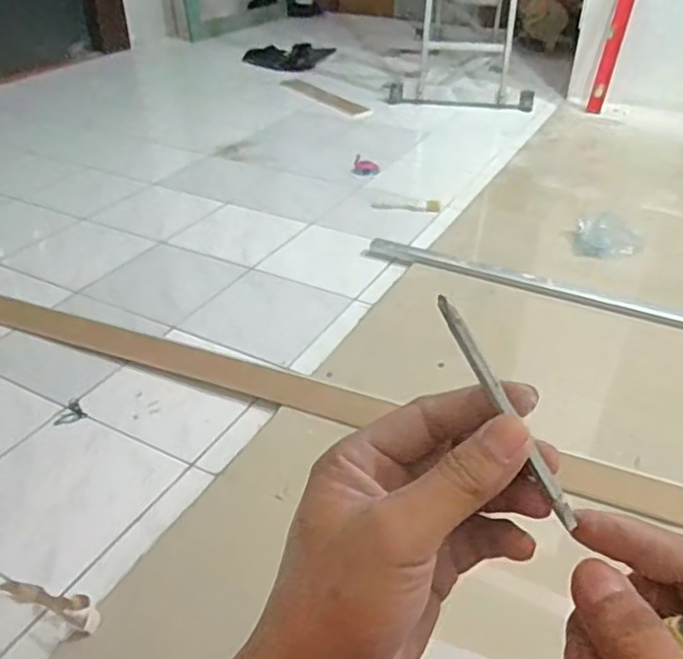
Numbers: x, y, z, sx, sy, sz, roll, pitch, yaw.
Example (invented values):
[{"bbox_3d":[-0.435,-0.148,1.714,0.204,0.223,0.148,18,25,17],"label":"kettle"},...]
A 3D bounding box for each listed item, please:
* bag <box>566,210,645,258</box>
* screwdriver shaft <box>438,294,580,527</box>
[{"bbox_3d":[0.719,-0.248,1.728,0.188,0.098,0.093,10,36,13],"label":"bag"},{"bbox_3d":[0.065,0.030,0.255,0.007,0.005,0.102,-20,73,-26],"label":"screwdriver shaft"}]

